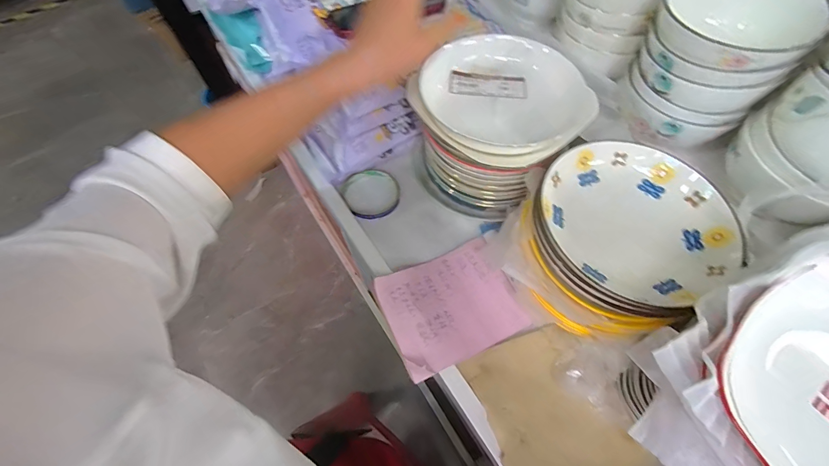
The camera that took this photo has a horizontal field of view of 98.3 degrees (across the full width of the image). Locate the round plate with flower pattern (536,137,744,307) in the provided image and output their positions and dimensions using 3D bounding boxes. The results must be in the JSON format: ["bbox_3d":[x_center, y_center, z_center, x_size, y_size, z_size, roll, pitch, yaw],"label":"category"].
[{"bbox_3d":[0.223,-0.017,0.371,0.177,0.038,0.176,0,62,1],"label":"round plate with flower pattern"}]

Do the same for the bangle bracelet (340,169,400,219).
[{"bbox_3d":[-0.061,-0.058,0.523,0.082,0.015,0.079,0,62,1],"label":"bangle bracelet"}]

